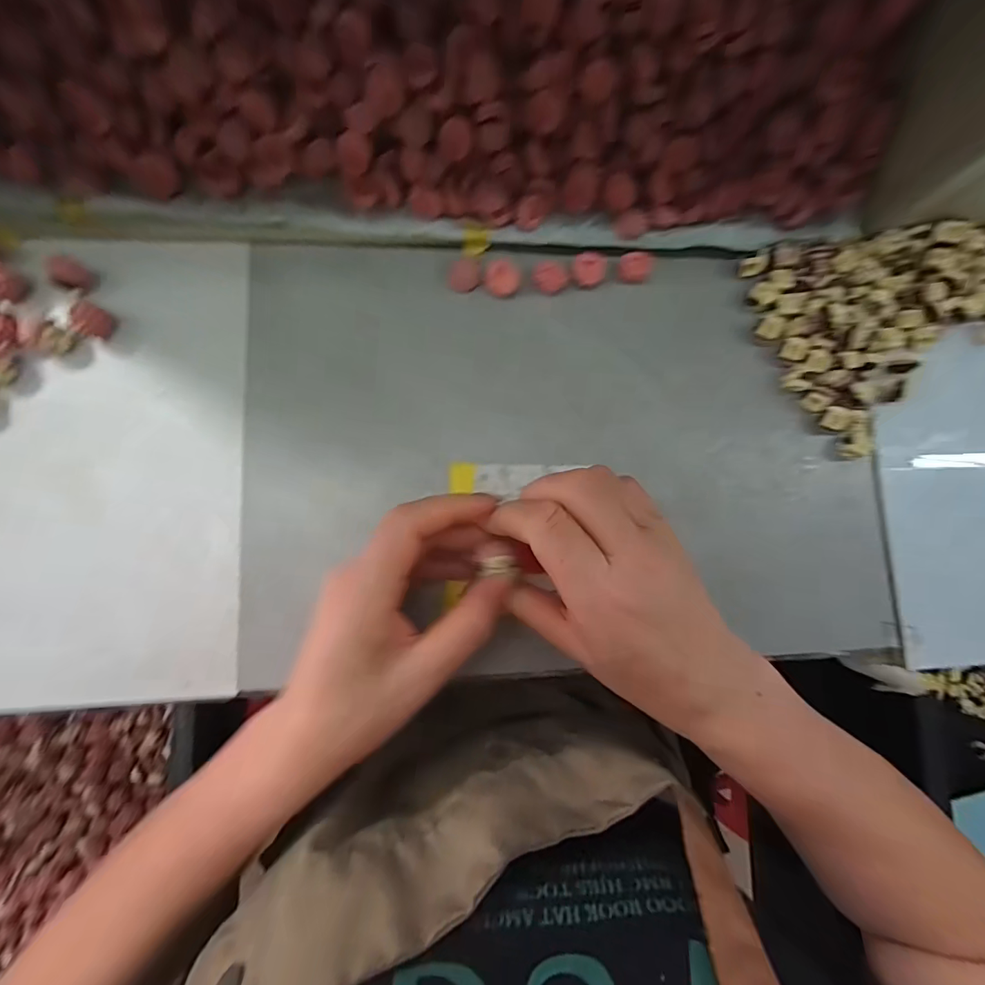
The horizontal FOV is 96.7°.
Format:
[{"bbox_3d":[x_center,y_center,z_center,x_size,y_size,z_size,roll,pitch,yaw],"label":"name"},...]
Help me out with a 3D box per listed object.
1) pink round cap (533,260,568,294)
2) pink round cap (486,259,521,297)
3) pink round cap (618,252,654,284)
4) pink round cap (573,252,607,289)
[{"bbox_3d":[0.037,-0.137,0.279,0.021,0.004,0.019,28,82,-2],"label":"pink round cap"},{"bbox_3d":[0.006,-0.136,0.277,0.021,0.007,0.021,5,84,-5],"label":"pink round cap"},{"bbox_3d":[0.093,-0.147,0.285,0.022,0.004,0.020,1,84,-6],"label":"pink round cap"},{"bbox_3d":[0.063,-0.144,0.283,0.021,0.004,0.022,1,84,-6],"label":"pink round cap"}]

